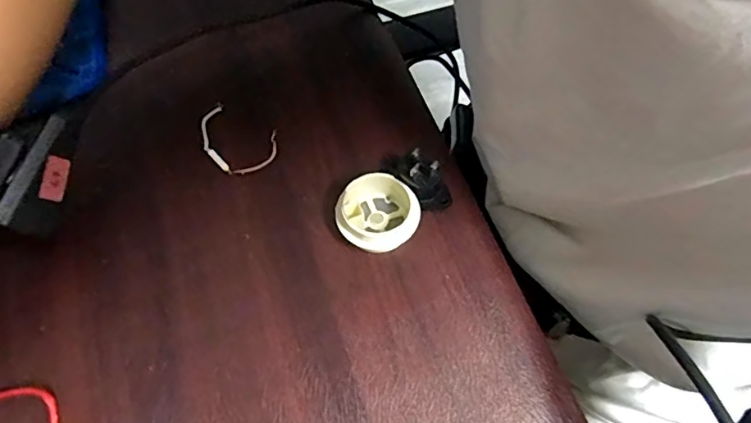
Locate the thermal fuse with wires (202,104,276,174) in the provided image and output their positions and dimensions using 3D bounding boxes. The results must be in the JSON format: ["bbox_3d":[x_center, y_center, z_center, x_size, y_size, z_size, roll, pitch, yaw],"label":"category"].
[{"bbox_3d":[-0.091,-0.046,0.343,0.054,0.007,0.041,23,64,13],"label":"thermal fuse with wires"}]

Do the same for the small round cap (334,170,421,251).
[{"bbox_3d":[0.000,0.001,0.309,0.044,0.021,0.049,-36,66,-18],"label":"small round cap"}]

